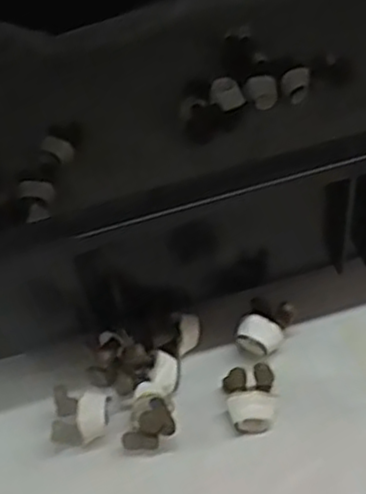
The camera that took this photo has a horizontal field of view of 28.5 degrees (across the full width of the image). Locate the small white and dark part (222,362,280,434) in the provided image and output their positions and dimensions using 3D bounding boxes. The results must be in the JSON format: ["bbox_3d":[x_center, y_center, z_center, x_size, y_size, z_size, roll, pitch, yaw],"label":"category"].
[{"bbox_3d":[0.032,0.071,0.341,0.024,0.014,0.028,-7,50,1],"label":"small white and dark part"}]

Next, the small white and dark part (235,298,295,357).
[{"bbox_3d":[0.041,0.041,0.364,0.023,0.018,0.027,18,55,21],"label":"small white and dark part"}]

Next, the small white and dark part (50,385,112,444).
[{"bbox_3d":[-0.049,0.083,0.341,0.029,0.022,0.024,7,52,13],"label":"small white and dark part"}]

